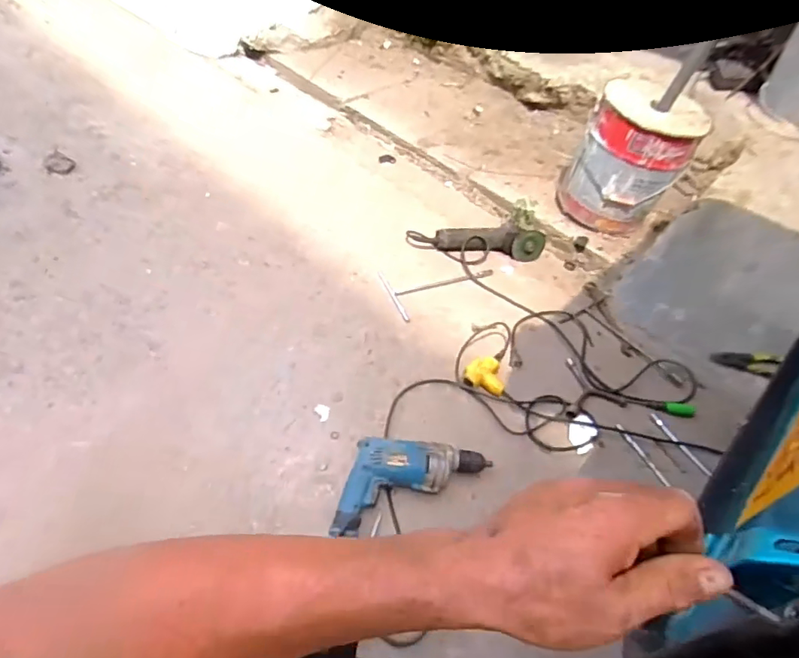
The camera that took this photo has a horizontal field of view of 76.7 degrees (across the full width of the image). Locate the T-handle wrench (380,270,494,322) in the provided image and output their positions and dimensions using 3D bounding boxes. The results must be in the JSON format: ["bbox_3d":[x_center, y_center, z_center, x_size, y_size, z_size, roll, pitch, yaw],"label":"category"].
[{"bbox_3d":[0.113,-0.114,1.290,0.292,0.011,0.177,-14,51,-19],"label":"T-handle wrench"}]

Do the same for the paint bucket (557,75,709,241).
[{"bbox_3d":[0.657,-0.486,1.466,0.305,0.357,0.278,21,49,12],"label":"paint bucket"}]

